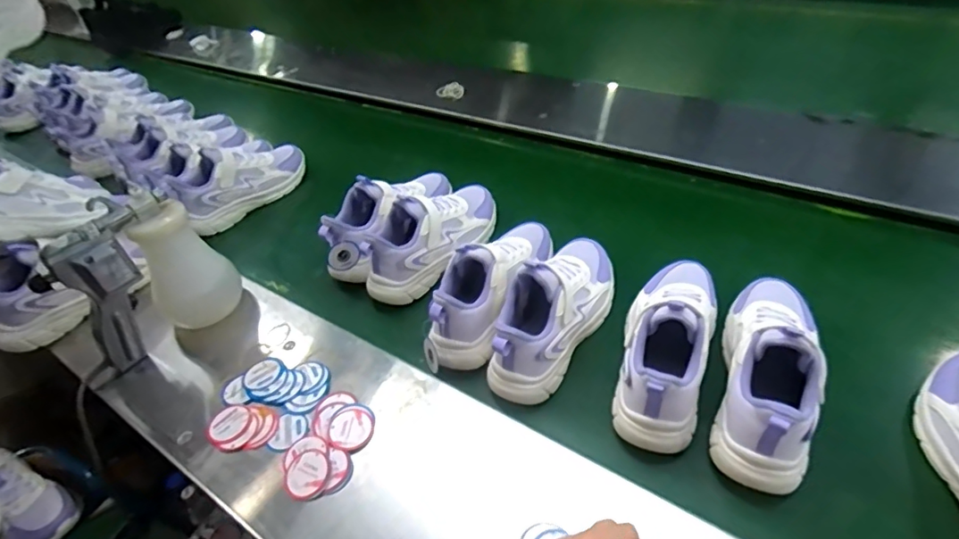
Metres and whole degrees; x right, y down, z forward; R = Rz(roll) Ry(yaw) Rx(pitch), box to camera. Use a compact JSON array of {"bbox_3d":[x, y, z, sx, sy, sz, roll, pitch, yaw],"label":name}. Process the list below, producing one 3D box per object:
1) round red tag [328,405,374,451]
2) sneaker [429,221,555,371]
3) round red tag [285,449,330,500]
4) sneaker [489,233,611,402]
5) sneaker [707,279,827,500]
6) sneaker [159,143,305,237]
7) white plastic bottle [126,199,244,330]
[{"bbox_3d":[-0.143,0.174,0.571,0.050,0.008,0.046,-5,45,5],"label":"round red tag"},{"bbox_3d":[0.010,0.004,0.678,0.095,0.102,0.256,18,51,24],"label":"sneaker"},{"bbox_3d":[-0.179,0.212,0.537,0.045,0.004,0.048,-5,49,5],"label":"round red tag"},{"bbox_3d":[0.095,0.037,0.636,0.094,0.113,0.257,24,53,28],"label":"sneaker"},{"bbox_3d":[0.313,0.094,0.539,0.101,0.120,0.245,14,49,20],"label":"sneaker"},{"bbox_3d":[-0.445,-0.172,0.967,0.087,0.114,0.256,30,57,33],"label":"sneaker"},{"bbox_3d":[-0.391,-0.003,0.694,0.085,0.168,0.090,-9,45,-1],"label":"white plastic bottle"}]

